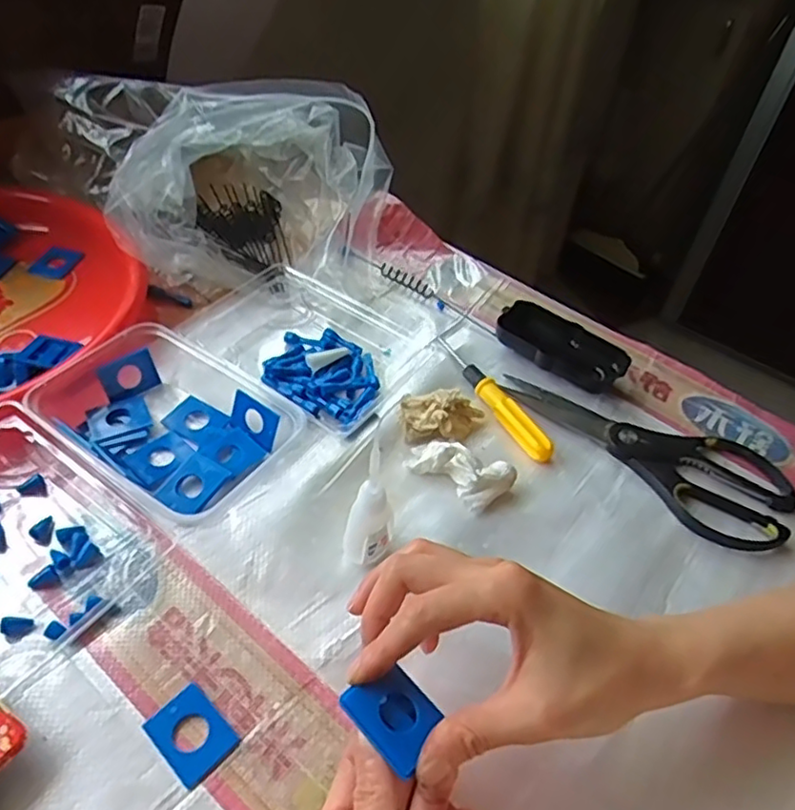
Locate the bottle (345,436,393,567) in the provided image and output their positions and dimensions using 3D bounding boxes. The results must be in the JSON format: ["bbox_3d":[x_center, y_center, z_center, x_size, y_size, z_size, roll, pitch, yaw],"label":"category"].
[{"bbox_3d":[-0.016,0.062,0.379,0.027,0.096,0.021,10,47,2],"label":"bottle"}]

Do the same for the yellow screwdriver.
[{"bbox_3d":[0.072,-0.010,0.504,0.016,0.017,0.141,-21,53,-24],"label":"yellow screwdriver"}]

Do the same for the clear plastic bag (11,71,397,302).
[{"bbox_3d":[-0.190,-0.222,0.597,0.308,0.122,0.202,26,49,17],"label":"clear plastic bag"}]

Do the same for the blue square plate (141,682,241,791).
[{"bbox_3d":[-0.105,0.167,0.330,0.043,0.004,0.032,36,53,24],"label":"blue square plate"}]

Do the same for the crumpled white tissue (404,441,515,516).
[{"bbox_3d":[0.042,0.043,0.443,0.070,0.028,0.033,27,50,18],"label":"crumpled white tissue"}]

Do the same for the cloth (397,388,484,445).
[{"bbox_3d":[0.035,0.007,0.477,0.064,0.025,0.036,-5,48,-11],"label":"cloth"}]

